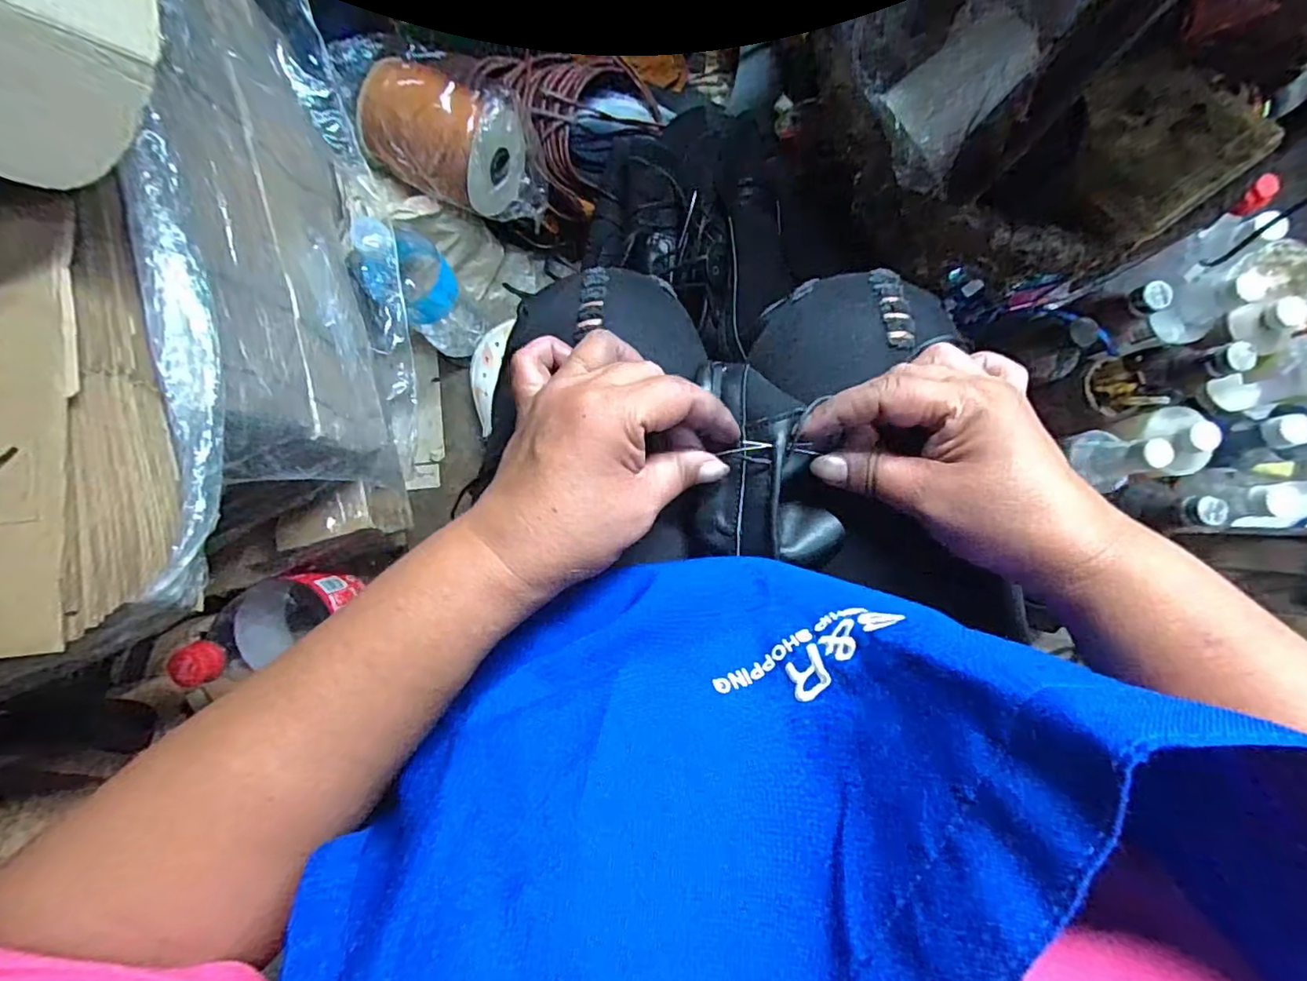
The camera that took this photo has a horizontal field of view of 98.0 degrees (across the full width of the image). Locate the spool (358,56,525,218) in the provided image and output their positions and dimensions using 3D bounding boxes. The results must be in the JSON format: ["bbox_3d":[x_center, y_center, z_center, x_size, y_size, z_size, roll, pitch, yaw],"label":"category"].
[{"bbox_3d":[-0.224,-0.373,0.597,0.165,0.105,0.112,29,88,2],"label":"spool"}]

